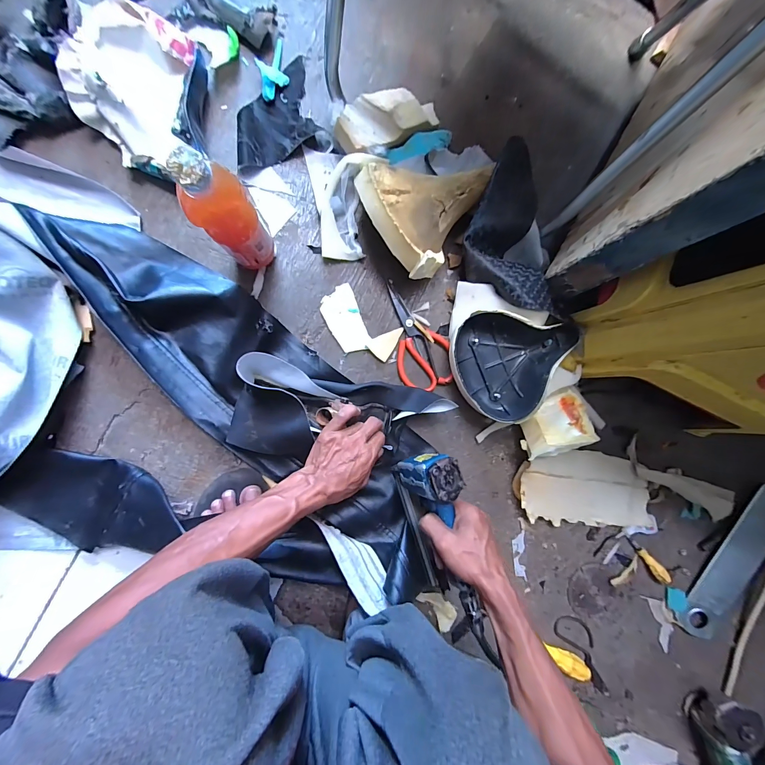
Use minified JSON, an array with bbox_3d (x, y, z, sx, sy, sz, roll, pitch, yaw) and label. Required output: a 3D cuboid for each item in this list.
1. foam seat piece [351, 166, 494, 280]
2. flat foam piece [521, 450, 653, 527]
[{"bbox_3d":[0.048,-0.276,0.485,0.171,0.051,0.203,29,87,-7],"label":"foam seat piece"},{"bbox_3d":[0.364,0.190,0.586,0.257,0.039,0.136,4,89,-7],"label":"flat foam piece"}]

